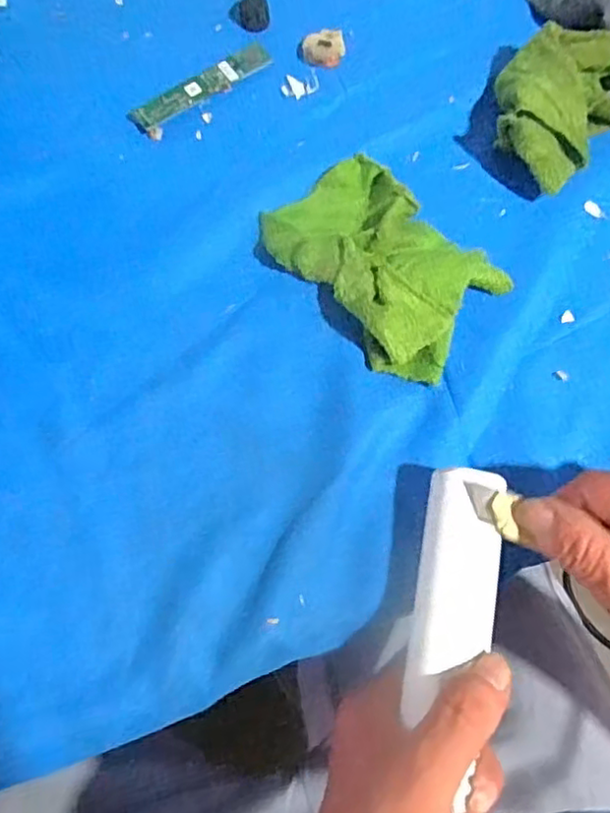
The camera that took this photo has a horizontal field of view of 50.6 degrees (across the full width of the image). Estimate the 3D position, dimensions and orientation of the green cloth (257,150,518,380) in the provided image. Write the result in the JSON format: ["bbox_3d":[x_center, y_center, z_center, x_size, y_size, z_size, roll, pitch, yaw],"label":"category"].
[{"bbox_3d":[0.042,-0.082,0.353,0.086,0.027,0.127,-43,79,-13],"label":"green cloth"}]

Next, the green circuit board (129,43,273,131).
[{"bbox_3d":[-0.062,-0.197,0.397,0.094,0.007,0.017,-36,77,-11],"label":"green circuit board"}]

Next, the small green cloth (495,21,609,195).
[{"bbox_3d":[0.150,-0.184,0.387,0.071,0.033,0.108,37,75,9],"label":"small green cloth"}]

